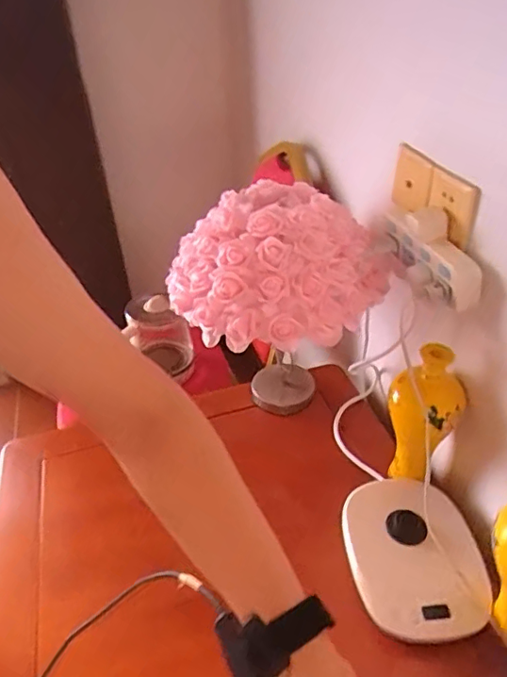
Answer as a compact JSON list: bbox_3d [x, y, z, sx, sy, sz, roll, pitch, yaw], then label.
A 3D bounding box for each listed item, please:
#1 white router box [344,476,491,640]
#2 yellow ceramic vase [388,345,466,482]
[{"bbox_3d":[0.208,0.276,0.696,0.159,0.036,0.216,-7,37,-3],"label":"white router box"},{"bbox_3d":[0.234,0.117,0.745,0.082,0.230,0.086,-12,37,-10],"label":"yellow ceramic vase"}]

